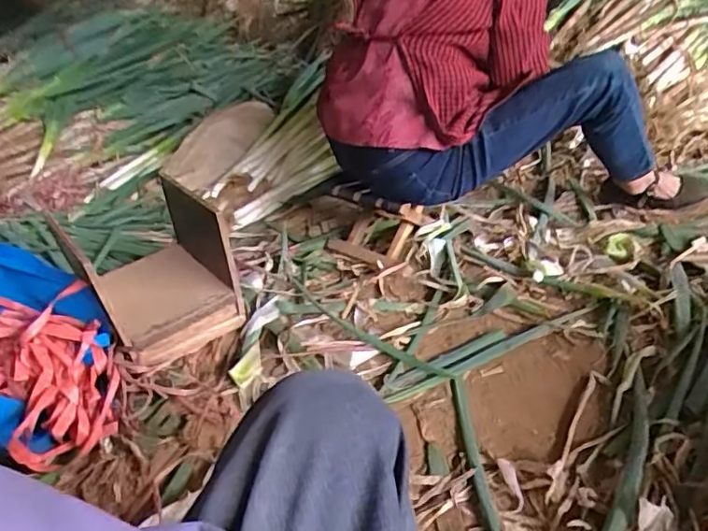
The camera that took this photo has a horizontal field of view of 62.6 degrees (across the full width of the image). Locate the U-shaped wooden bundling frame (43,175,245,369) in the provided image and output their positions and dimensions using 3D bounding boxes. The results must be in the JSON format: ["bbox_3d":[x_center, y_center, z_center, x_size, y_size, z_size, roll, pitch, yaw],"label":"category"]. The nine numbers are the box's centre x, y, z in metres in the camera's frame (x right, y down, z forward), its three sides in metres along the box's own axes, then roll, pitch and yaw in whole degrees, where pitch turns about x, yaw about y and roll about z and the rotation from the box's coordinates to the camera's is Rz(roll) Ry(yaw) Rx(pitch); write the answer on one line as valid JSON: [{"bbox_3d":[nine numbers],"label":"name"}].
[{"bbox_3d":[-0.388,0.010,1.166,0.264,0.218,0.333,-28,37,-27],"label":"U-shaped wooden bundling frame"}]

